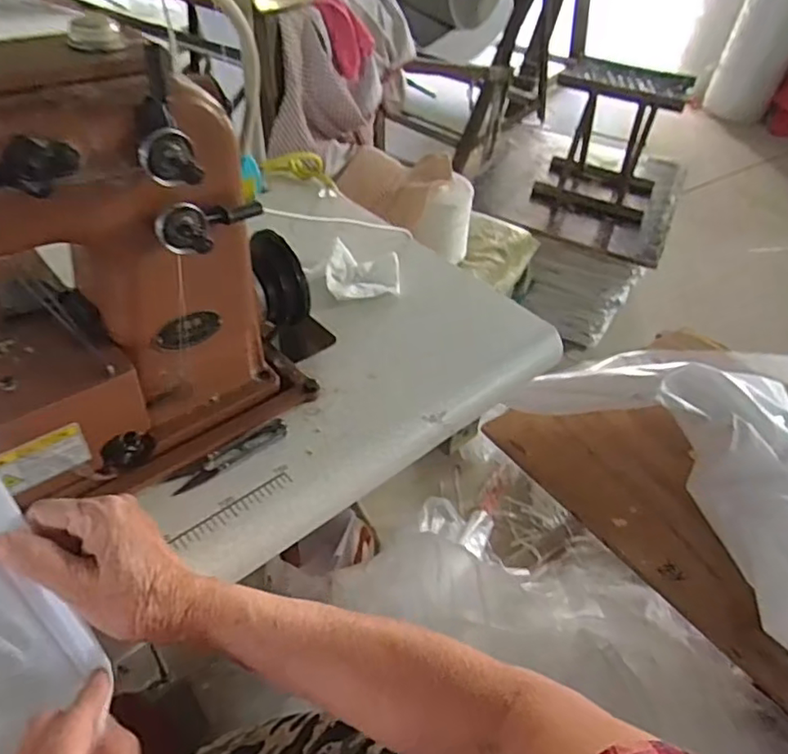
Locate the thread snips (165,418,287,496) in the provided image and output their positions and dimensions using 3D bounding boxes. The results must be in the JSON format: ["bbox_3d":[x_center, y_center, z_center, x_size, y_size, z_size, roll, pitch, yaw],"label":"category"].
[{"bbox_3d":[-0.133,0.061,0.484,0.102,0.006,0.025,-28,54,-31],"label":"thread snips"}]

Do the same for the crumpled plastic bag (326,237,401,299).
[{"bbox_3d":[-0.035,-0.120,0.675,0.081,0.018,0.081,2,44,-6],"label":"crumpled plastic bag"}]

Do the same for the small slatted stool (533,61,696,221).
[{"bbox_3d":[0.620,-0.679,1.717,0.343,0.352,0.290,17,45,10],"label":"small slatted stool"}]

